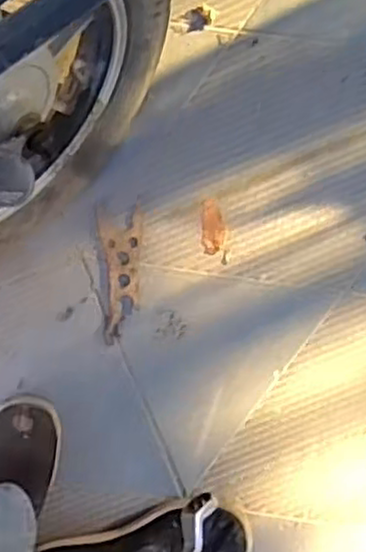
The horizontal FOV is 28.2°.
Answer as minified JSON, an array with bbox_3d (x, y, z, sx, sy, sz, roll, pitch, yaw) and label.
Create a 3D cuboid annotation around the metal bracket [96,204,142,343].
[{"bbox_3d":[-0.065,-0.002,0.787,0.046,0.004,0.145,-2,94,4],"label":"metal bracket"}]

